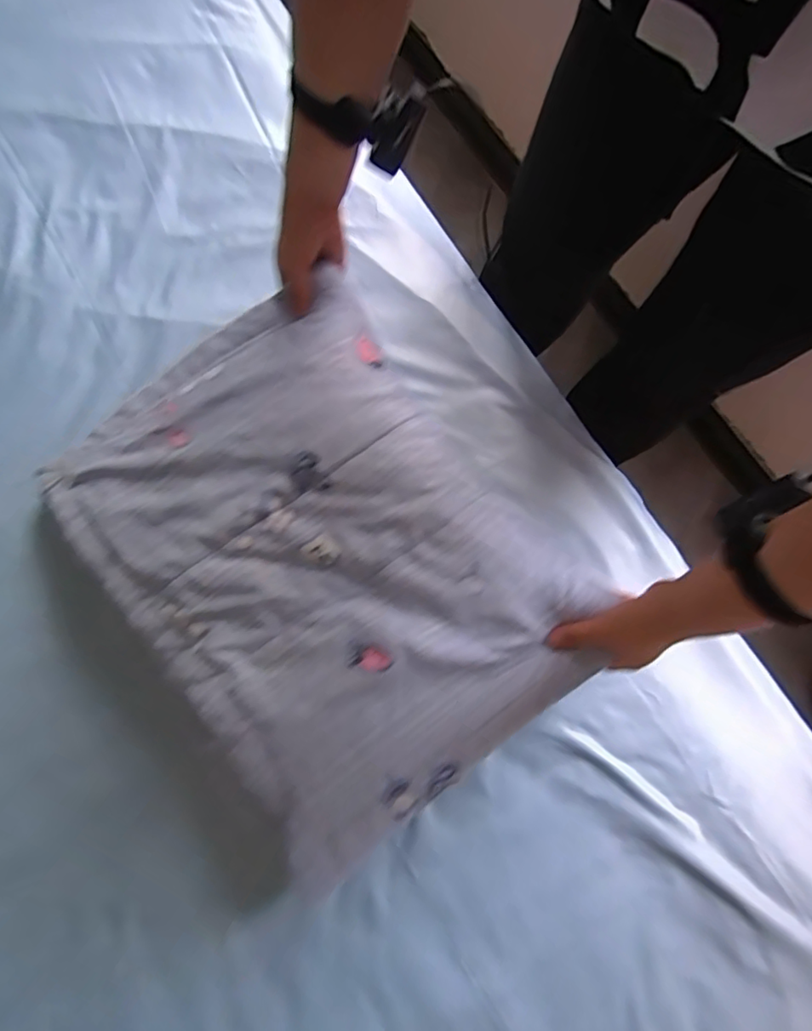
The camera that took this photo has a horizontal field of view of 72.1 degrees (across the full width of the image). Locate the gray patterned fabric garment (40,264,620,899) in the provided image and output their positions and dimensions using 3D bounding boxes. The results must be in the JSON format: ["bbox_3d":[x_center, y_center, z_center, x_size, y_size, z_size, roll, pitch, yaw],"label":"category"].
[{"bbox_3d":[-0.085,0.028,0.515,0.343,0.058,0.473,-39,81,-8],"label":"gray patterned fabric garment"}]

